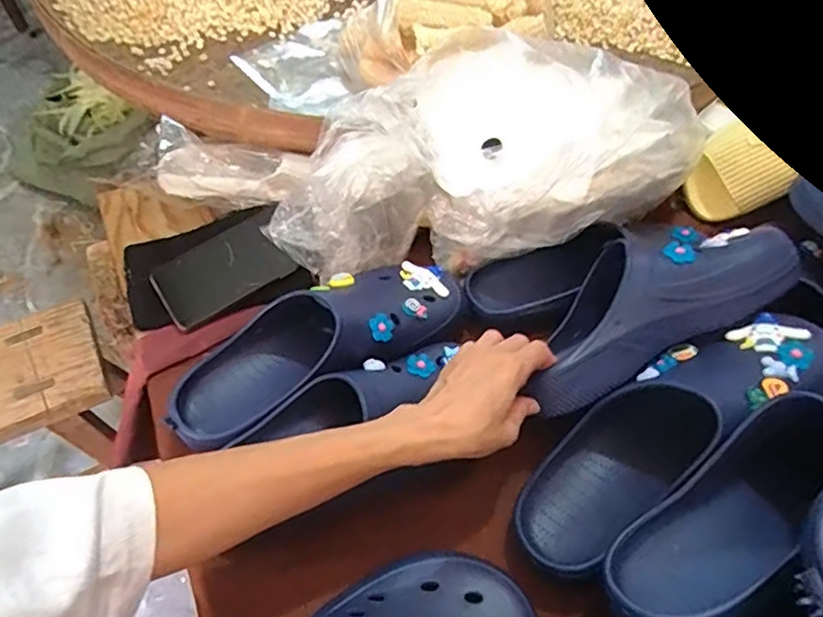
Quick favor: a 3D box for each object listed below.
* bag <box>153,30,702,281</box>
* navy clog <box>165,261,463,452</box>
[{"bbox_3d":[0.003,-0.130,0.598,0.536,0.201,0.162,-8,53,12],"label":"bag"},{"bbox_3d":[-0.083,0.029,0.537,0.283,0.081,0.116,-32,60,-22],"label":"navy clog"}]

